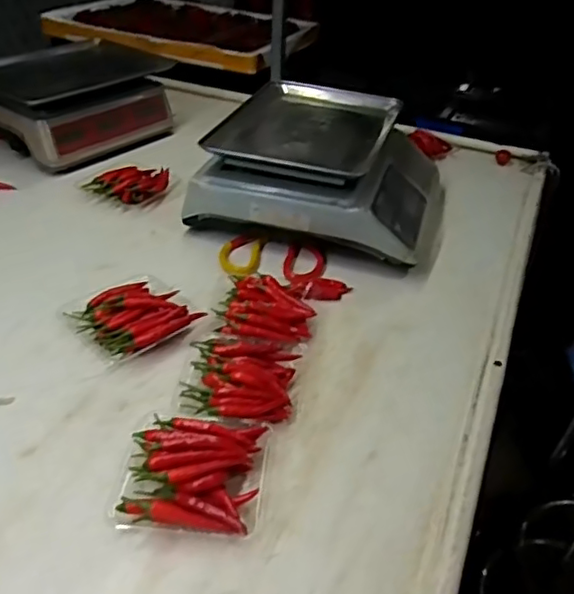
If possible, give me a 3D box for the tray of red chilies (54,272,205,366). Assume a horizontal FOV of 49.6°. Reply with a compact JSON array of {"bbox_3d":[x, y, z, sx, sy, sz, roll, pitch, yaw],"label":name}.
[{"bbox_3d":[-0.178,0.014,0.718,0.128,0.030,0.118,-27,49,-35],"label":"tray of red chilies"}]

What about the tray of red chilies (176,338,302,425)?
[{"bbox_3d":[-0.050,0.085,0.642,0.113,0.030,0.129,6,38,0],"label":"tray of red chilies"}]

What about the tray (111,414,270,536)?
[{"bbox_3d":[-0.081,0.152,0.543,0.121,0.032,0.108,6,38,0],"label":"tray"}]

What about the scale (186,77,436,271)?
[{"bbox_3d":[0.065,-0.203,0.958,0.332,0.120,0.340,14,38,10],"label":"scale"}]

